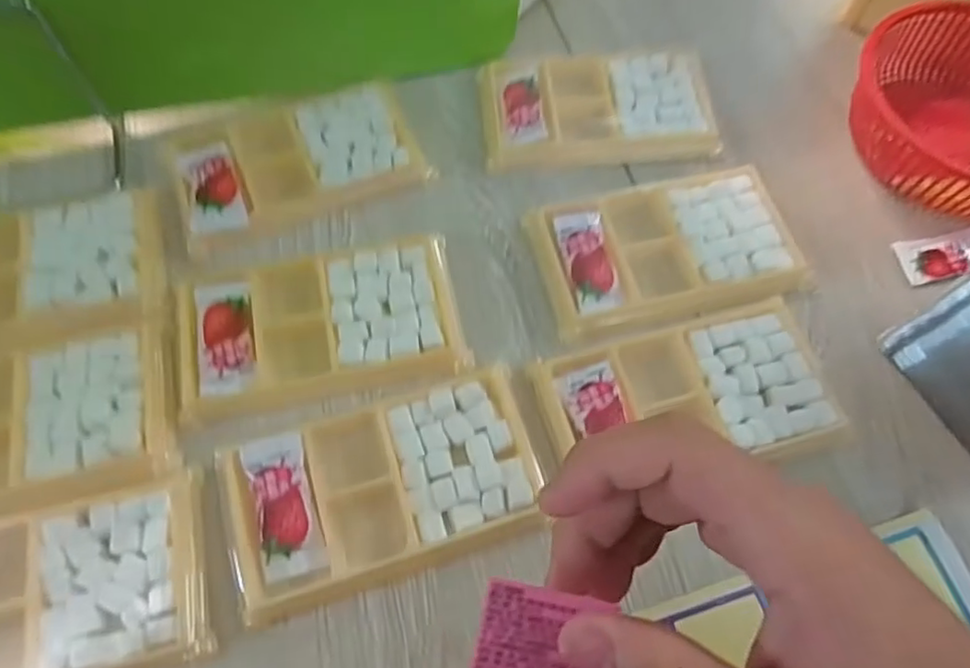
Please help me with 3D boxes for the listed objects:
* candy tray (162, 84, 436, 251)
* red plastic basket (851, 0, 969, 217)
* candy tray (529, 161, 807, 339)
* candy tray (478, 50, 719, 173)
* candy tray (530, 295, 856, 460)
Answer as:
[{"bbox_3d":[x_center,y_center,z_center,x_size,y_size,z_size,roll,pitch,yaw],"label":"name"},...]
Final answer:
[{"bbox_3d":[-0.105,-0.100,0.350,0.133,0.010,0.079,-21,68,-12],"label":"candy tray"},{"bbox_3d":[0.281,-0.126,0.351,0.128,0.054,0.117,1,65,-2],"label":"red plastic basket"},{"bbox_3d":[0.096,-0.047,0.329,0.133,0.009,0.080,-11,66,-7],"label":"candy tray"},{"bbox_3d":[0.068,-0.136,0.370,0.138,0.009,0.079,-8,65,-6],"label":"candy tray"},{"bbox_3d":[0.096,0.029,0.293,0.133,0.010,0.074,-13,66,-8],"label":"candy tray"}]

